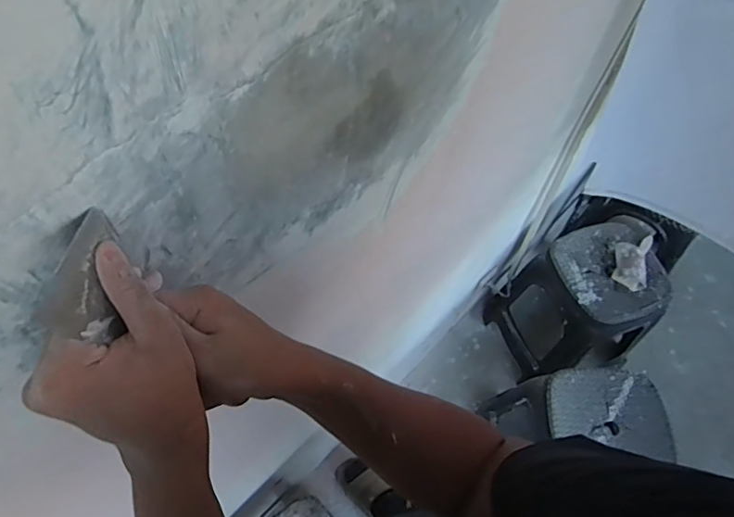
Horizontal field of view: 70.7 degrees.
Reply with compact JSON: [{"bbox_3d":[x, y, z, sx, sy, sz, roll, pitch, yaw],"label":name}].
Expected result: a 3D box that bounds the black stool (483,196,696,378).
[{"bbox_3d":[0.620,0.144,1.544,0.350,0.464,0.306,-13,61,-11],"label":"black stool"}]

